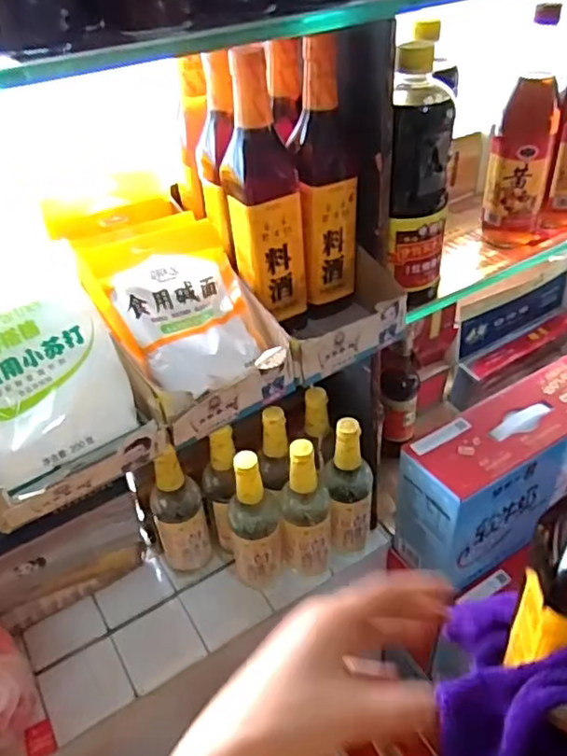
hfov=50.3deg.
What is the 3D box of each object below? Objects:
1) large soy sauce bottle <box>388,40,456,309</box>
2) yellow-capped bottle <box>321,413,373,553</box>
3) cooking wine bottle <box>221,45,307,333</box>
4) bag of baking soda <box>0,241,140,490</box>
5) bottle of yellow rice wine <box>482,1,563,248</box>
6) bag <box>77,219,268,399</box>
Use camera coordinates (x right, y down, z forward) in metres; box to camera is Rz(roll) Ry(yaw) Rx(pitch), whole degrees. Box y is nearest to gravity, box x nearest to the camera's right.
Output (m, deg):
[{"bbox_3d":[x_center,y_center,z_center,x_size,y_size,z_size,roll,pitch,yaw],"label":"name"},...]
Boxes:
[{"bbox_3d":[0.132,-0.179,0.585,0.056,0.235,0.060,8,41,15],"label":"large soy sauce bottle"},{"bbox_3d":[0.086,0.154,0.798,0.060,0.230,0.053,2,40,7],"label":"yellow-capped bottle"},{"bbox_3d":[-0.020,-0.155,0.561,0.069,0.269,0.062,-20,35,-18],"label":"cooking wine bottle"},{"bbox_3d":[-0.194,0.006,0.482,0.125,0.129,0.032,-21,-1,-25],"label":"bag of baking soda"},{"bbox_3d":[0.276,-0.275,0.684,0.066,0.250,0.065,15,43,22],"label":"bottle of yellow rice wine"},{"bbox_3d":[-0.089,-0.067,0.541,0.133,0.026,0.163,-22,76,-32],"label":"bag"}]

